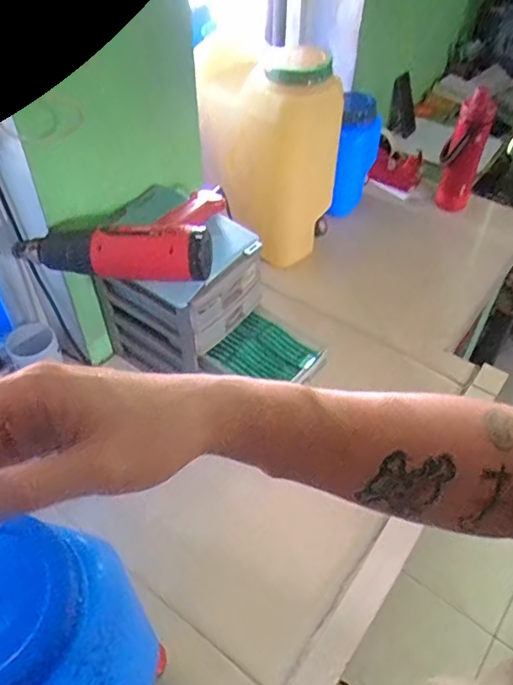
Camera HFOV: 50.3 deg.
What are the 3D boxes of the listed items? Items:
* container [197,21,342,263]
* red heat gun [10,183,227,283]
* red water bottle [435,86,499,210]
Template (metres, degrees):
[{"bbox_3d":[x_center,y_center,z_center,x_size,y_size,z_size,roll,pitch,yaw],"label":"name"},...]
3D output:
[{"bbox_3d":[0.011,-0.376,1.076,0.265,0.367,0.150,33,55,26],"label":"container"},{"bbox_3d":[-0.185,-0.174,0.766,0.258,0.065,0.199,5,48,4],"label":"red heat gun"},{"bbox_3d":[0.462,-0.417,1.230,0.086,0.286,0.114,16,50,13],"label":"red water bottle"}]

